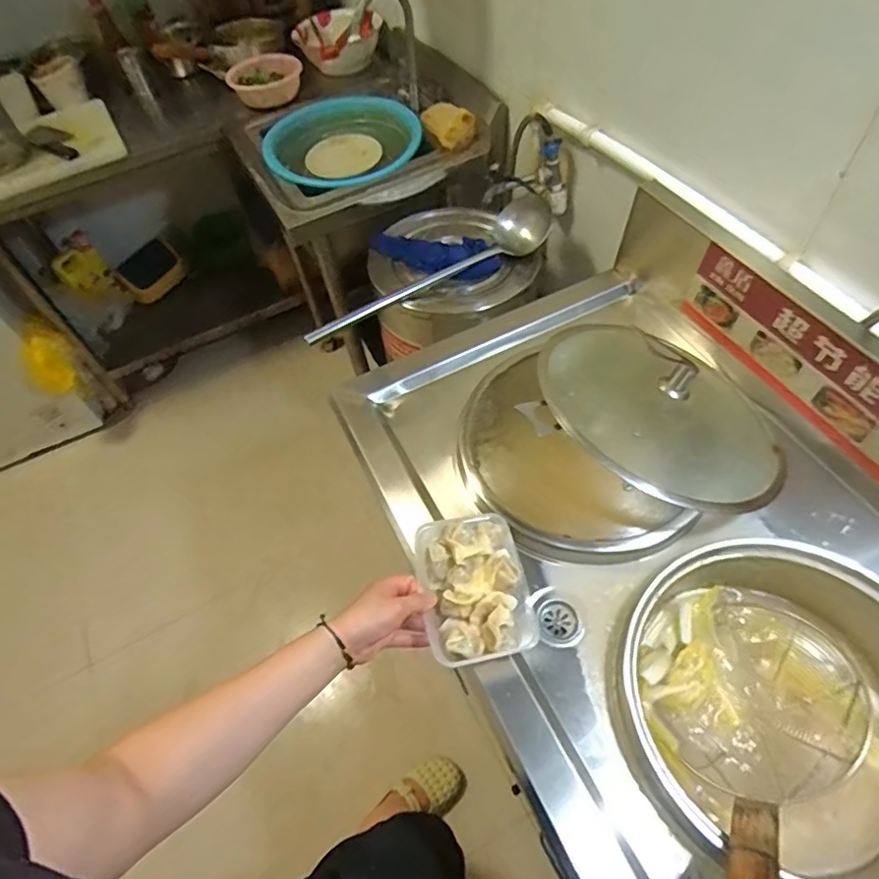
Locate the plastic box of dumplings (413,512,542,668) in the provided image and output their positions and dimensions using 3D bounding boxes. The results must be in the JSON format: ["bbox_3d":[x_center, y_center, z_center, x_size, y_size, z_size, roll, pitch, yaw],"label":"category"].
[{"bbox_3d":[0.041,0.162,0.626,0.118,0.034,0.160,-14,55,-4],"label":"plastic box of dumplings"}]

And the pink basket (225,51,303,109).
[{"bbox_3d":[-0.427,-0.885,1.403,0.182,0.090,0.126,-18,55,-7],"label":"pink basket"}]

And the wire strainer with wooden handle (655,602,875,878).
[{"bbox_3d":[0.269,0.320,0.500,0.172,0.132,0.496,27,24,22],"label":"wire strainer with wooden handle"}]

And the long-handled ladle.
[{"bbox_3d":[-0.007,-0.296,1.007,0.505,0.070,0.104,-33,59,-17],"label":"long-handled ladle"}]

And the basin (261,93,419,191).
[{"bbox_3d":[-0.204,-0.668,1.304,0.343,0.105,0.377,-3,55,4],"label":"basin"}]

